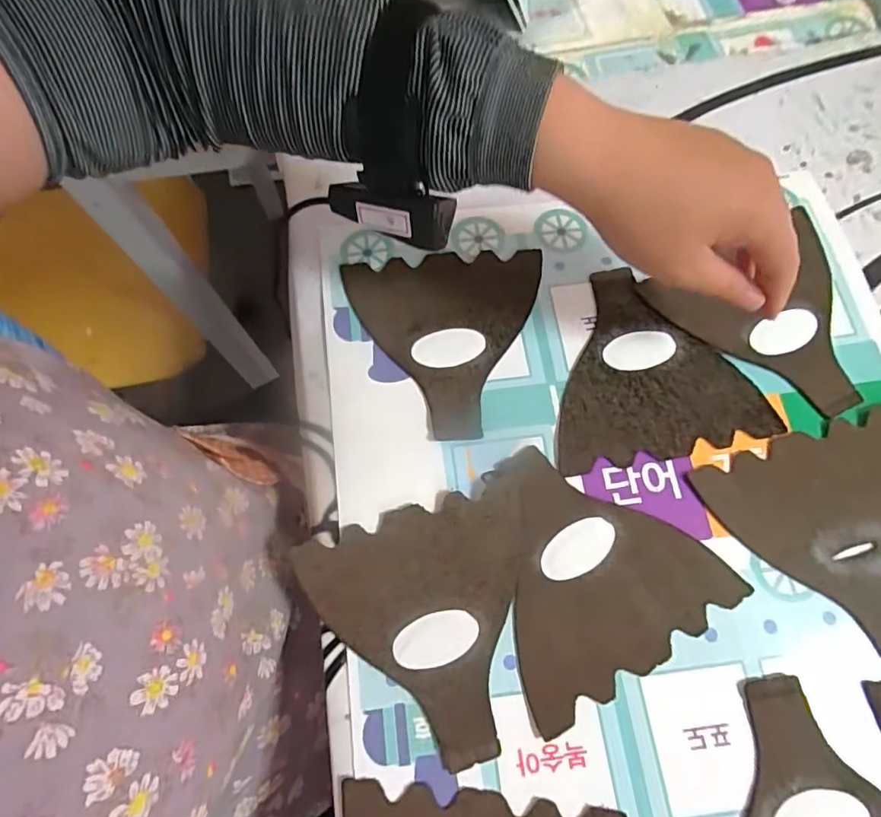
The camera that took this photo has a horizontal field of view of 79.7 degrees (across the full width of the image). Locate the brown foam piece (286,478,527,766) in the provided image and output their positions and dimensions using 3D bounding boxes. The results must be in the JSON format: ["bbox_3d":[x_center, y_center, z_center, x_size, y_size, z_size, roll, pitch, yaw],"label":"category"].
[{"bbox_3d":[-0.002,0.126,0.307,0.136,0.007,0.139,-18,71,-8],"label":"brown foam piece"}]

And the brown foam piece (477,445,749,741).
[{"bbox_3d":[0.086,0.089,0.321,0.138,0.005,0.140,-28,73,-11],"label":"brown foam piece"}]

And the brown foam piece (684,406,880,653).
[{"bbox_3d":[0.245,0.080,0.316,0.137,0.006,0.138,-16,71,-7],"label":"brown foam piece"}]

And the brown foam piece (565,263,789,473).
[{"bbox_3d":[0.142,-0.034,0.367,0.143,0.004,0.140,-8,70,-4],"label":"brown foam piece"}]

